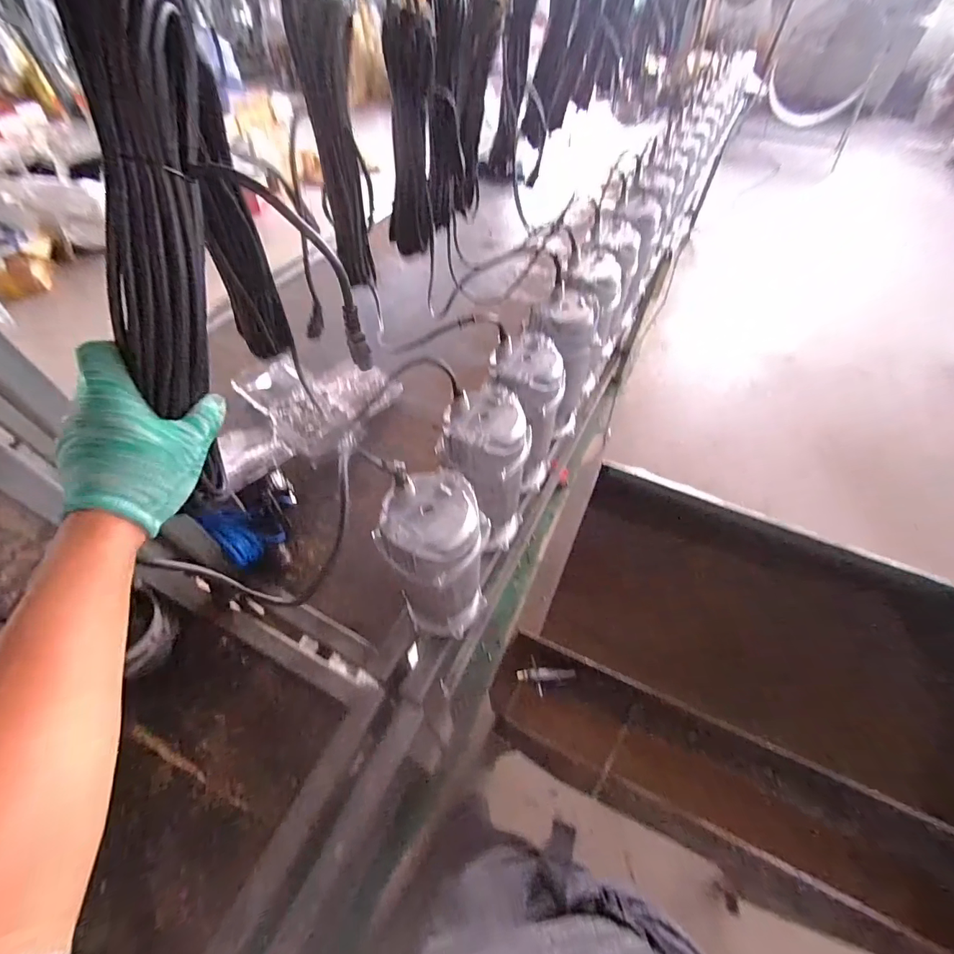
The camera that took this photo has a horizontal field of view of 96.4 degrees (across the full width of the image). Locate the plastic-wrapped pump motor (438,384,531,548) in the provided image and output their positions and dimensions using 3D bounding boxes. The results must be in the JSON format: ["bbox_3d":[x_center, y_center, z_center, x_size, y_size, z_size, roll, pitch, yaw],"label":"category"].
[{"bbox_3d":[0.017,0.007,0.715,0.133,0.292,0.118,-37,63,-25],"label":"plastic-wrapped pump motor"}]

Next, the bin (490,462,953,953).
[{"bbox_3d":[0.477,0.350,0.798,0.737,0.297,0.620,19,56,12],"label":"bin"}]

